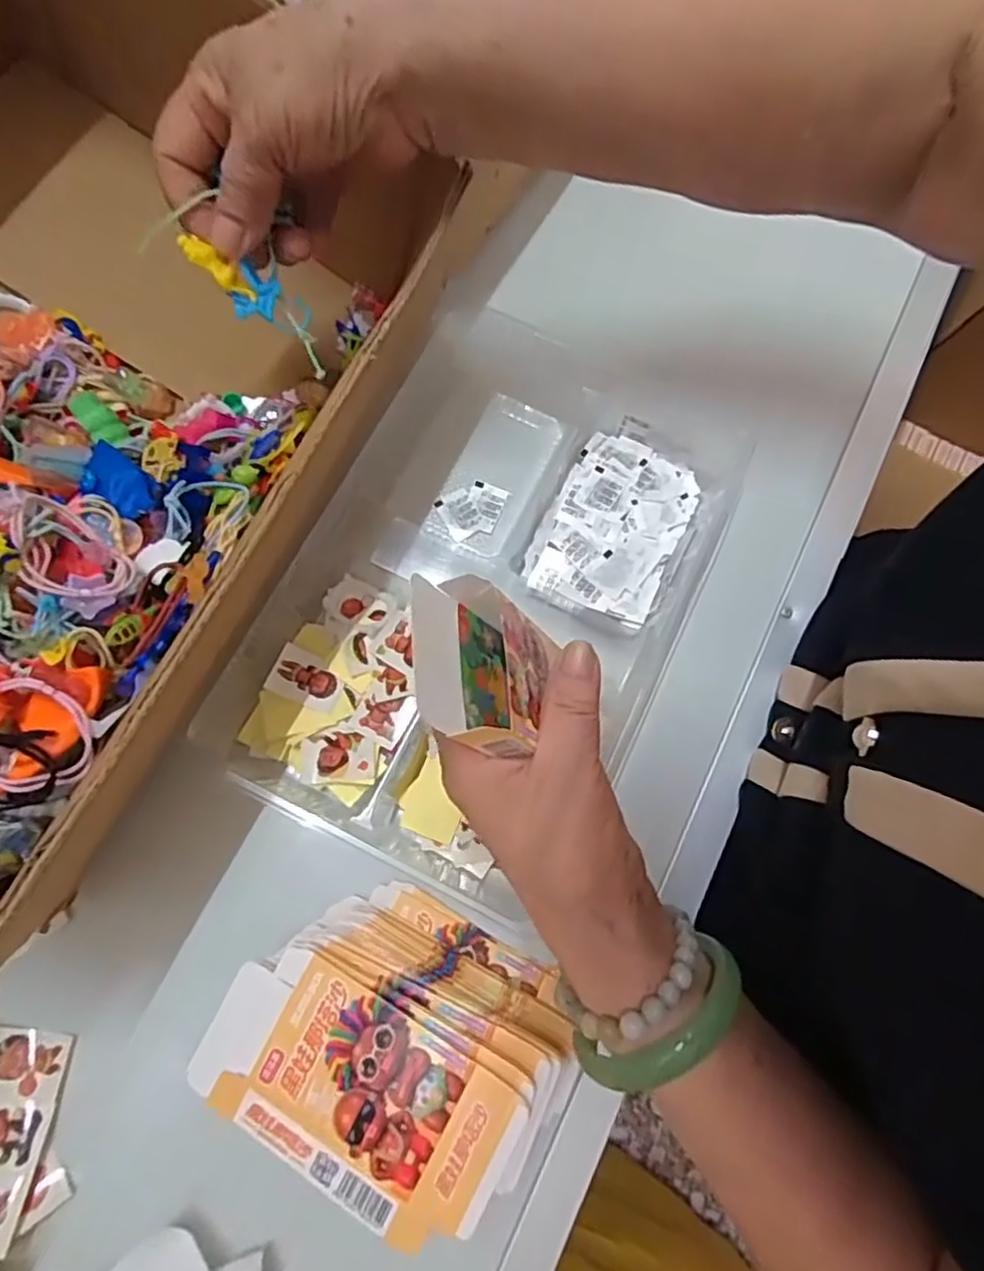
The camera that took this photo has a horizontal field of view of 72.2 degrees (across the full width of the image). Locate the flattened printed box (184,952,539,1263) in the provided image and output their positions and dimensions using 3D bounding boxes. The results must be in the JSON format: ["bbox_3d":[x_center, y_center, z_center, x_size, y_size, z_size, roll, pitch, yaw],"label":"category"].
[{"bbox_3d":[-0.065,0.208,0.307,0.146,0.005,0.082,25,83,15],"label":"flattened printed box"}]

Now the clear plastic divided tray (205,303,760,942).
[{"bbox_3d":[-0.006,-0.030,0.408,0.229,0.044,0.338,27,76,6],"label":"clear plastic divided tray"}]

